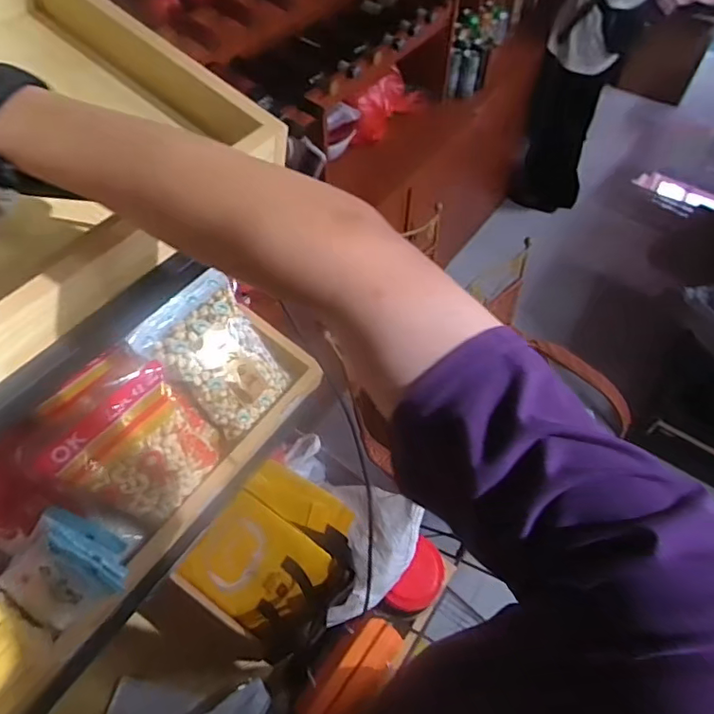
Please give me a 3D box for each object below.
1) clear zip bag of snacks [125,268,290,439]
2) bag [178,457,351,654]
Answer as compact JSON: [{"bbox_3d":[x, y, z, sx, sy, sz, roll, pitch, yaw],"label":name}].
[{"bbox_3d":[-0.176,0.000,0.689,0.133,0.191,0.026,-48,27,-24],"label":"clear zip bag of snacks"},{"bbox_3d":[-0.131,0.321,0.850,0.246,0.100,0.254,33,101,18],"label":"bag"}]

